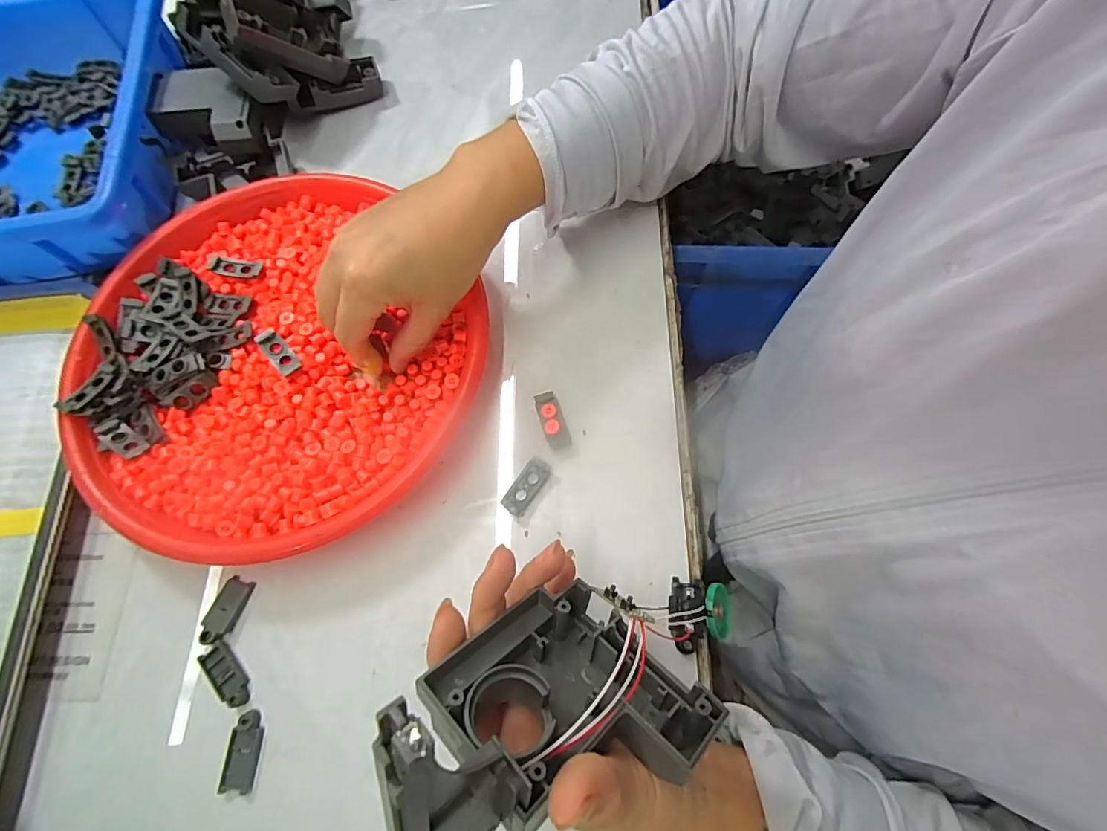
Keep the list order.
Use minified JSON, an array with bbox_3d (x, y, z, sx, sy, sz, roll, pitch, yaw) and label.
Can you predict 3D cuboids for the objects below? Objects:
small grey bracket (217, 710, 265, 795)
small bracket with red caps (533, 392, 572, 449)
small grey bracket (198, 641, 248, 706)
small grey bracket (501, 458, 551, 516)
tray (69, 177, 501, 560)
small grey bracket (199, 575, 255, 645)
[{"bbox_3d":[-0.158,0.171,0.249,0.016,0.004,0.035,2,71,3],"label":"small grey bracket"},{"bbox_3d":[-0.001,0.002,0.298,0.013,0.010,0.036,-19,71,-4],"label":"small bracket with red caps"},{"bbox_3d":[-0.174,0.139,0.261,0.014,0.004,0.035,-41,74,-11],"label":"small grey bracket"},{"bbox_3d":[-0.016,0.041,0.287,0.014,0.007,0.033,32,75,13],"label":"small grey bracket"},{"bbox_3d":[-0.169,-0.041,0.309,0.242,0.034,0.251,-1,71,2],"label":"tray"},{"bbox_3d":[-0.182,0.108,0.272,0.017,0.006,0.034,16,72,8],"label":"small grey bracket"}]

